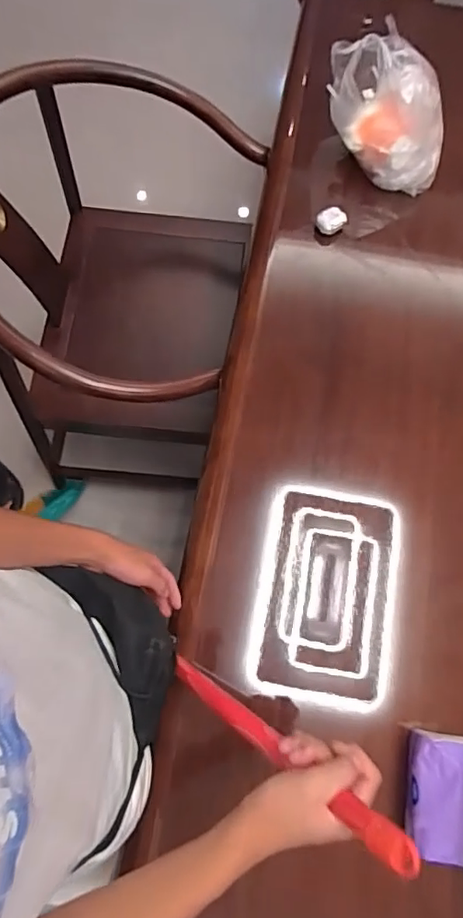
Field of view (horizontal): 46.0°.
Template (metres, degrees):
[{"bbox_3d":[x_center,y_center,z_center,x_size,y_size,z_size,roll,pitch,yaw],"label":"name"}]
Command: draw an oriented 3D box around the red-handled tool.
[{"bbox_3d":[0.034,0.267,0.516,0.022,0.332,0.022,45,71,-30],"label":"red-handled tool"}]

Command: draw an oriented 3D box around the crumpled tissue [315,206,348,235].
[{"bbox_3d":[0.172,-0.409,0.937,0.049,0.036,0.032,16,72,3],"label":"crumpled tissue"}]

